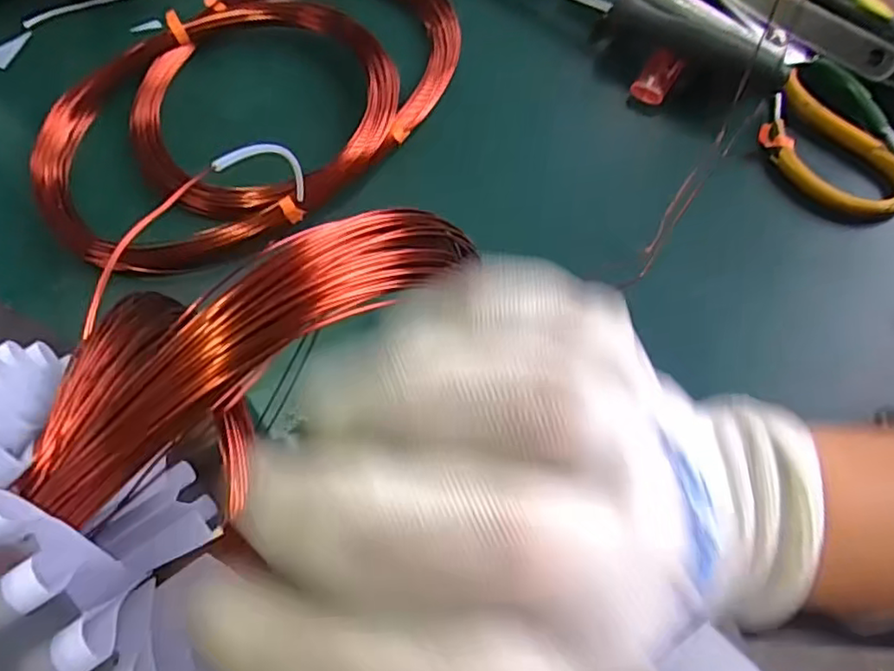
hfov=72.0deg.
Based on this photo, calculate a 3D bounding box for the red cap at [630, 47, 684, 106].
[{"bbox_3d":[0.123,-0.150,0.361,0.019,0.015,0.032,33,73,13],"label":"red cap"}]

